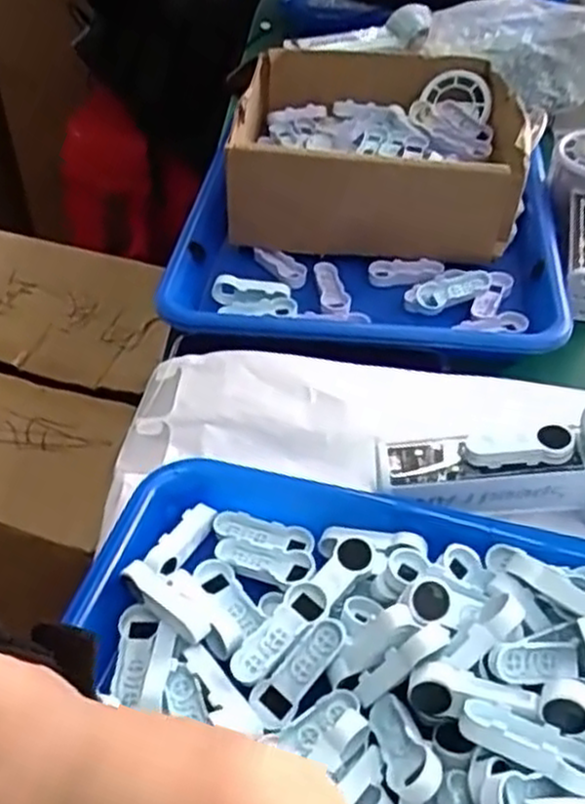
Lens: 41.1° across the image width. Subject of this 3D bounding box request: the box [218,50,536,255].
[{"bbox_3d":[0.061,-0.191,0.576,0.196,0.065,0.221,2,44,4],"label":"box"}]

